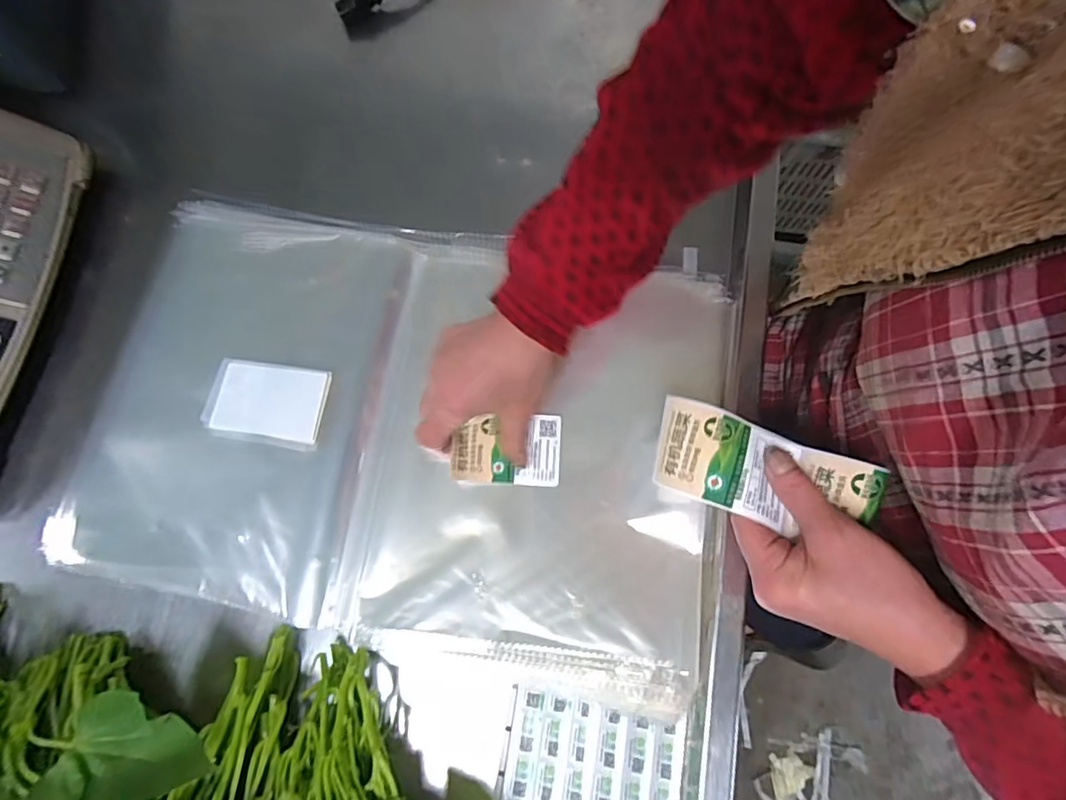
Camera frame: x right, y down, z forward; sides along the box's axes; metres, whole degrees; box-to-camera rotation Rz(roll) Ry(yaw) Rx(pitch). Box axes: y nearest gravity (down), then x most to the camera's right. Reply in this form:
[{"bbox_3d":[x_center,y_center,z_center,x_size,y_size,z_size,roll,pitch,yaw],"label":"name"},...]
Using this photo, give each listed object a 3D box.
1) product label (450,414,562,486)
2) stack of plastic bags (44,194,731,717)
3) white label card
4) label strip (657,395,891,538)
[{"bbox_3d":[-0.020,0.039,0.405,0.084,0.009,0.054,3,86,-8],"label":"product label"},{"bbox_3d":[-0.108,0.010,0.416,0.491,0.022,0.328,10,77,4],"label":"stack of plastic bags"},{"bbox_3d":[-0.215,0.002,0.420,0.098,0.006,0.063,8,80,8],"label":"white label card"},{"bbox_3d":[0.141,0.041,0.318,0.127,0.021,0.062,13,77,13],"label":"label strip"}]

